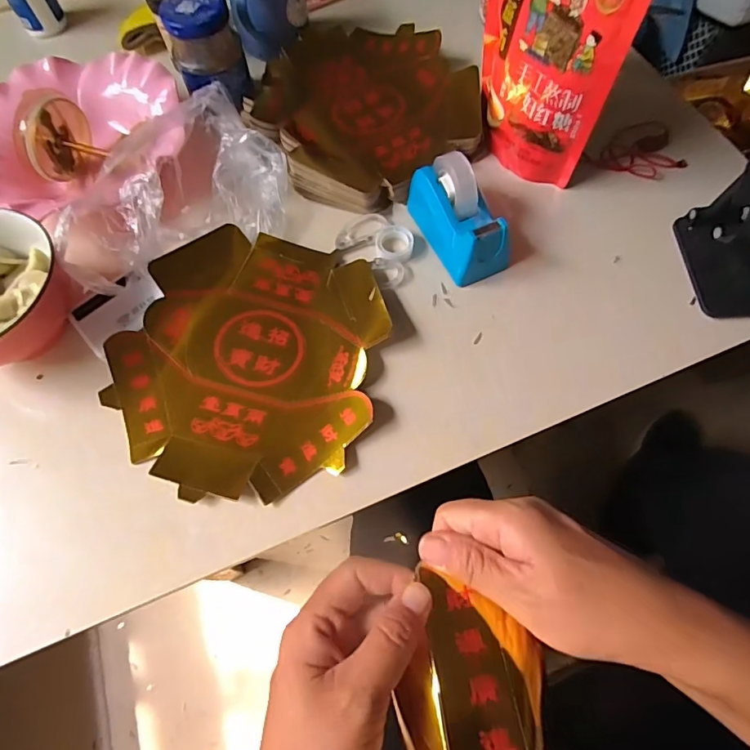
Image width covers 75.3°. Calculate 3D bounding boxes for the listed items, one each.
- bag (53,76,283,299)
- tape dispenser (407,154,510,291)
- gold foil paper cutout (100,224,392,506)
[{"bbox_3d":[-0.190,-0.175,0.458,0.212,0.070,0.142,-30,68,-10],"label":"bag"},{"bbox_3d":[0.074,-0.147,0.441,0.055,0.067,0.115,-30,68,-10],"label":"tape dispenser"},{"bbox_3d":[-0.106,-0.017,0.418,0.212,0.027,0.231,-1,66,3],"label":"gold foil paper cutout"}]

